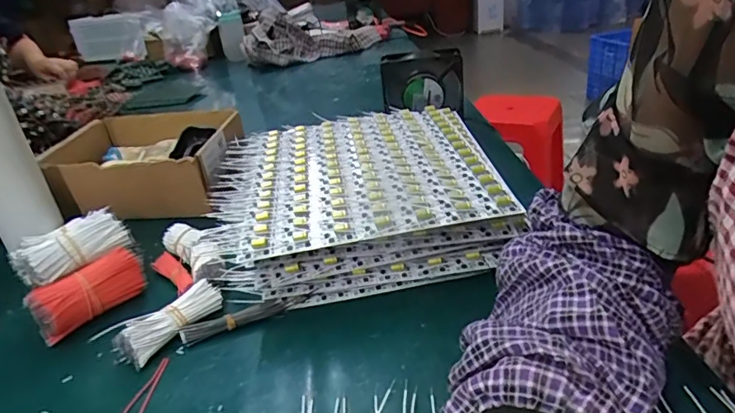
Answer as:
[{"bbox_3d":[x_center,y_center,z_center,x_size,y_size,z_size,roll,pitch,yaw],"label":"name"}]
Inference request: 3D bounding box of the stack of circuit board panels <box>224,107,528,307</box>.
[{"bbox_3d":[-0.009,-0.016,0.547,0.284,0.084,0.286,-9,26,-3],"label":"stack of circuit board panels"}]

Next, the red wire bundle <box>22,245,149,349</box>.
[{"bbox_3d":[-0.260,0.081,0.466,0.030,0.049,0.095,16,35,39],"label":"red wire bundle"}]

